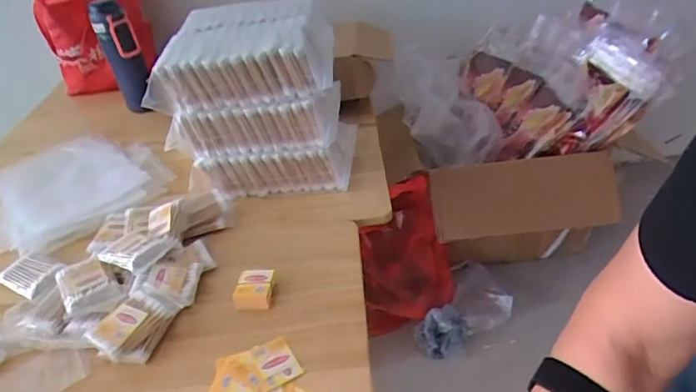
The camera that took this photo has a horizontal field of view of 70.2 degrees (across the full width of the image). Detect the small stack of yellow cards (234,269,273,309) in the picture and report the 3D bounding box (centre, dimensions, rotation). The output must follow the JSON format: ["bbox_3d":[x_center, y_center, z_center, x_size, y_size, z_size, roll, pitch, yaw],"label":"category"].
[{"bbox_3d":[-0.112,0.112,0.594,0.047,0.026,0.045,1,37,12],"label":"small stack of yellow cards"}]

